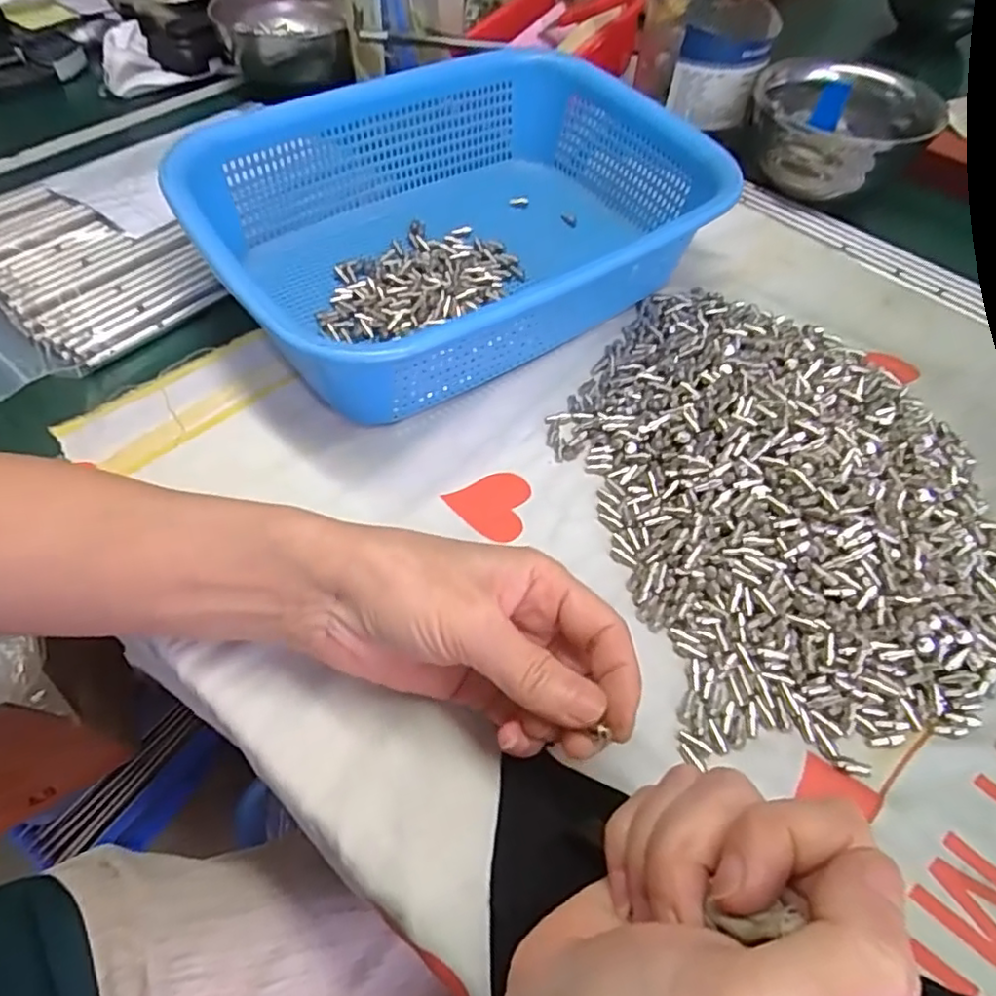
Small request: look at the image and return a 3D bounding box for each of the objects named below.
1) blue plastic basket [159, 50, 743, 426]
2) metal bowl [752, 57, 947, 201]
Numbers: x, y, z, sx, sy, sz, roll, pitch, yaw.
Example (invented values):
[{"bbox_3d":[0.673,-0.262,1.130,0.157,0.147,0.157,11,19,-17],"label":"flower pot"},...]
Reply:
[{"bbox_3d":[-0.017,-0.161,0.362,0.286,0.069,0.206,-31,62,-22],"label":"blue plastic basket"},{"bbox_3d":[0.241,-0.266,0.455,0.114,0.060,0.114,6,55,2],"label":"metal bowl"}]

